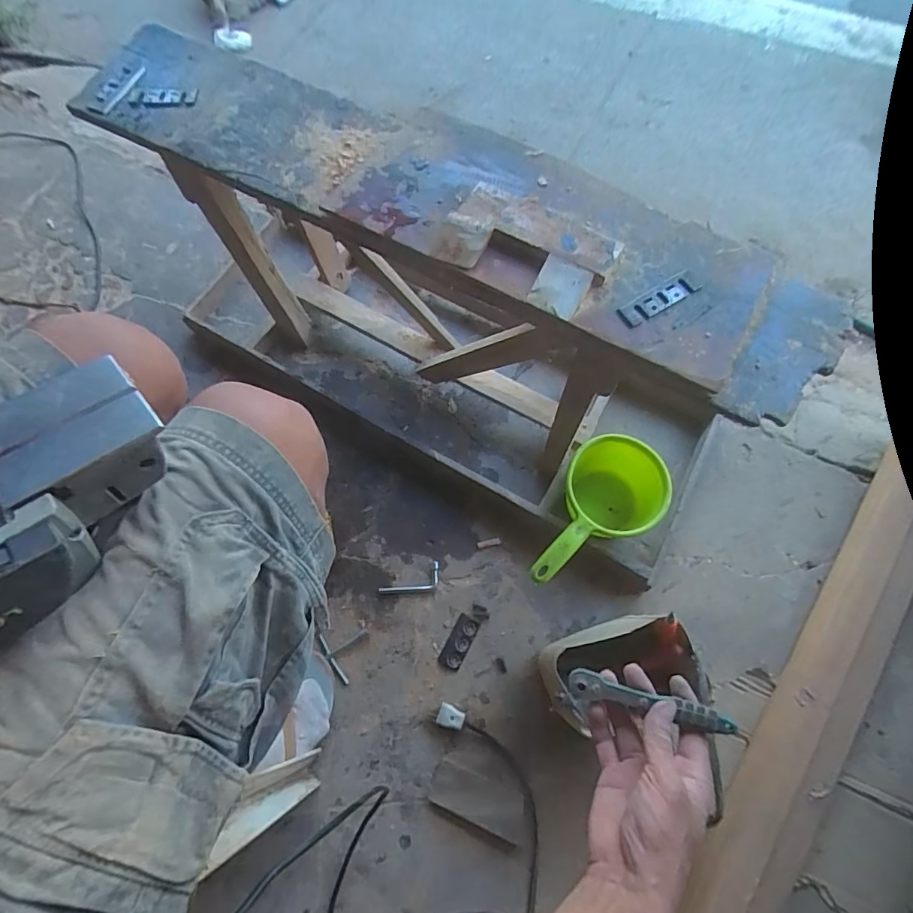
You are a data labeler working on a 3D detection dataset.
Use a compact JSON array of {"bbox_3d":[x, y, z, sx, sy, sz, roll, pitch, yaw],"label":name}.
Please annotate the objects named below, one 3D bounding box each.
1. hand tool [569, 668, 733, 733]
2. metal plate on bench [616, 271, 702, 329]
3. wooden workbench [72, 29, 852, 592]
[{"bbox_3d":[0.174,0.220,0.450,0.142,0.010,0.027,8,70,14],"label":"hand tool"},{"bbox_3d":[0.190,-0.148,0.468,0.080,0.007,0.024,-31,71,-9],"label":"metal plate on bench"},{"bbox_3d":[-0.048,-0.216,0.736,0.913,0.457,0.314,28,73,13],"label":"wooden workbench"}]

